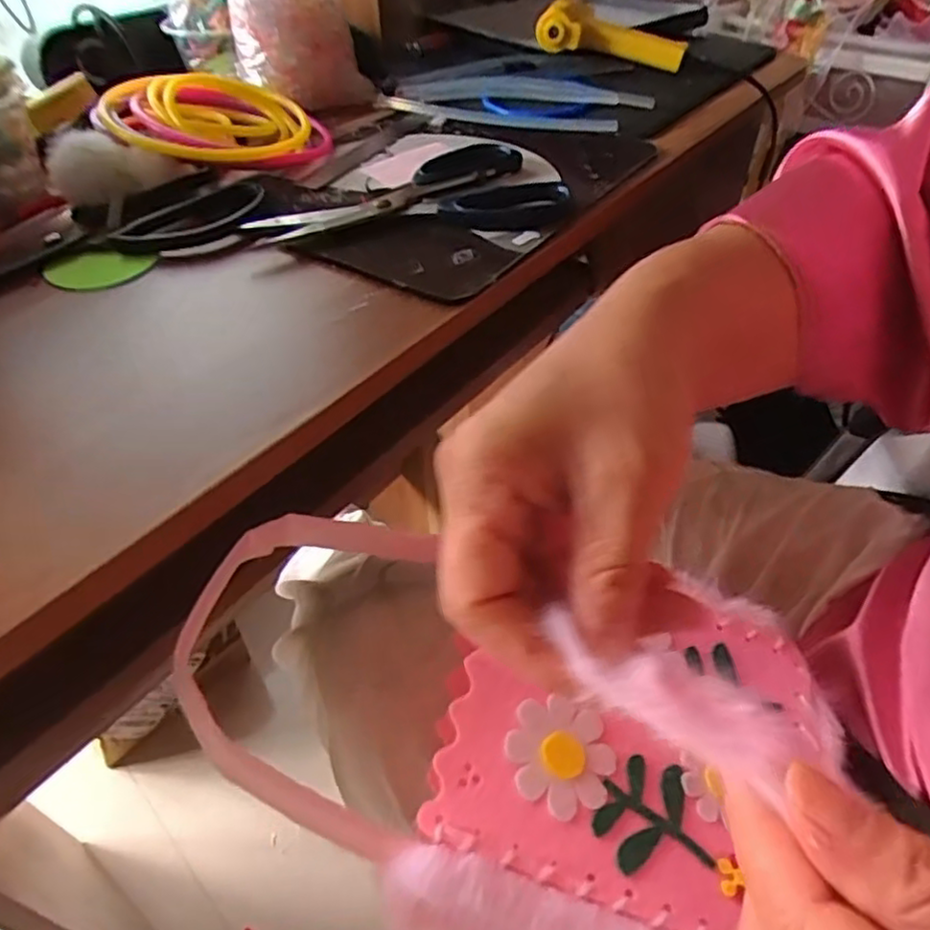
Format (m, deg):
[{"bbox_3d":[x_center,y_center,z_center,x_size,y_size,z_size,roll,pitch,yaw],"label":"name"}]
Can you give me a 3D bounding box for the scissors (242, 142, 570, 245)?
[{"bbox_3d":[-0.036,-0.164,0.409,0.175,0.009,0.109,-9,45,-8],"label":"scissors"}]

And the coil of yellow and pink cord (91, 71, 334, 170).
[{"bbox_3d":[-0.165,-0.232,0.455,0.147,0.042,0.124,-31,51,-27],"label":"coil of yellow and pink cord"}]

